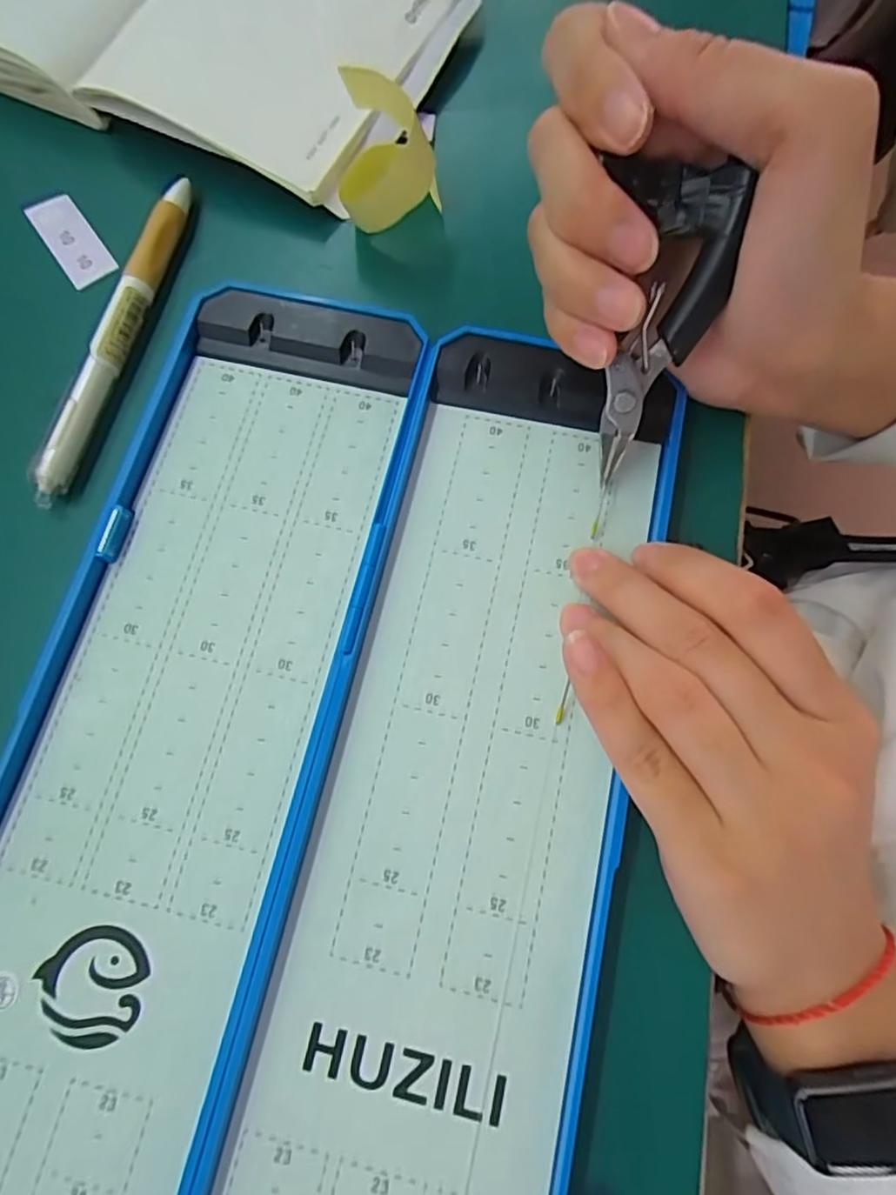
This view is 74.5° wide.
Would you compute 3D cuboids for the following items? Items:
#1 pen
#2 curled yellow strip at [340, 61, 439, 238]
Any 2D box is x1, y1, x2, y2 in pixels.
[{"bbox_3d":[-0.120,-0.097,0.214,0.010,0.010,0.136,12,74,5],"label":"pen"},{"bbox_3d":[-0.022,-0.167,0.220,0.035,0.035,0.040,1,73,1],"label":"curled yellow strip"}]

